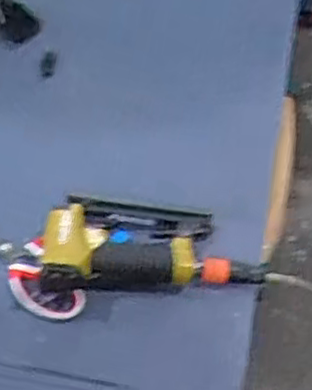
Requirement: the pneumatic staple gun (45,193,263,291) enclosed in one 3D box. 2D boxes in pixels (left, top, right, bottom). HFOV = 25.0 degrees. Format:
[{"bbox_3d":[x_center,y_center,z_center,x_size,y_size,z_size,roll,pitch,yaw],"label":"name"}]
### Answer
[{"bbox_3d":[-0.011,0.055,0.826,0.255,0.057,0.123,-3,52,-6],"label":"pneumatic staple gun"}]

